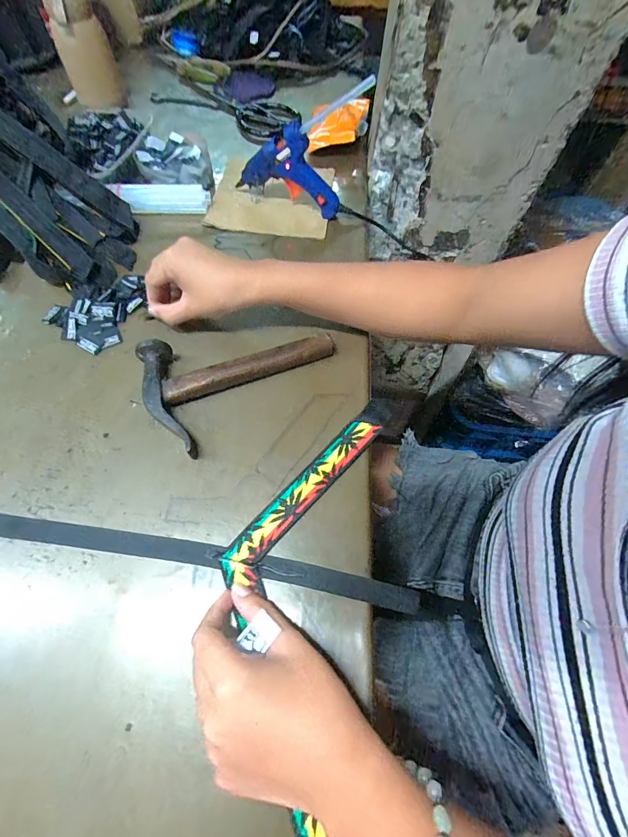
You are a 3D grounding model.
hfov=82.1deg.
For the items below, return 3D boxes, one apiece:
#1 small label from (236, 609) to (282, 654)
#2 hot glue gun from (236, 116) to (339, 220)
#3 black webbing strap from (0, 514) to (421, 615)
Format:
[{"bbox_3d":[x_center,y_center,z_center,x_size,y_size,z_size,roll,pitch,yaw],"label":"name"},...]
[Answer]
[{"bbox_3d":[-0.035,0.137,0.231,0.020,0.004,0.020,18,54,40],"label":"small label"},{"bbox_3d":[-0.036,-0.315,0.458,0.142,0.092,0.029,13,62,4],"label":"hot glue gun"},{"bbox_3d":[-0.103,0.105,0.280,0.365,0.007,0.021,10,61,2],"label":"black webbing strap"}]

